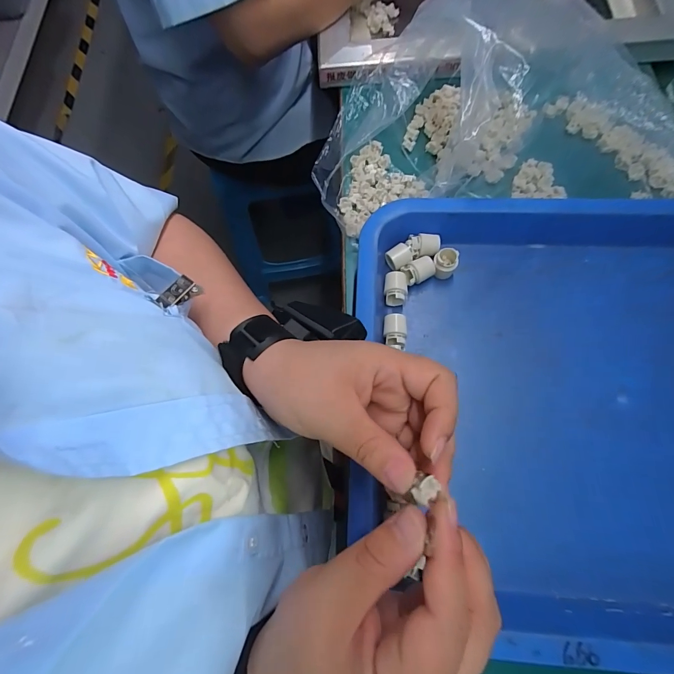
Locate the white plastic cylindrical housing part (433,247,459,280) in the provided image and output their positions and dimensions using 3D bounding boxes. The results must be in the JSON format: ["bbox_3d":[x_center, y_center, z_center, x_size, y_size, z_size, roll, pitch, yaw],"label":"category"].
[{"bbox_3d":[0.099,-0.067,0.328,0.021,0.026,0.020,-1,73,2],"label":"white plastic cylindrical housing part"}]

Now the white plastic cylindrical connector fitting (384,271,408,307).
[{"bbox_3d":[0.053,-0.044,0.325,0.021,0.021,0.029,8,73,4],"label":"white plastic cylindrical connector fitting"}]

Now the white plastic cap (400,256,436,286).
[{"bbox_3d":[0.075,-0.060,0.332,0.029,0.020,0.018,-30,74,-7],"label":"white plastic cap"}]

